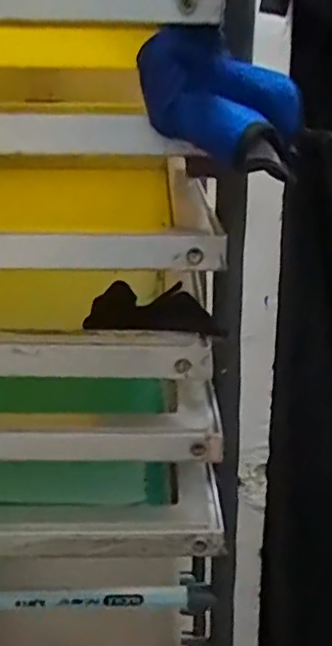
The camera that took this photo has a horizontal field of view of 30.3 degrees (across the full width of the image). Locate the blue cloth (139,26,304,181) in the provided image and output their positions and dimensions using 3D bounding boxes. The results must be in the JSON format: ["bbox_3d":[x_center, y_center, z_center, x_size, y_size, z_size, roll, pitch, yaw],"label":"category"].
[{"bbox_3d":[0.038,-0.146,0.401,0.119,0.072,0.049,8,11,-33],"label":"blue cloth"}]

